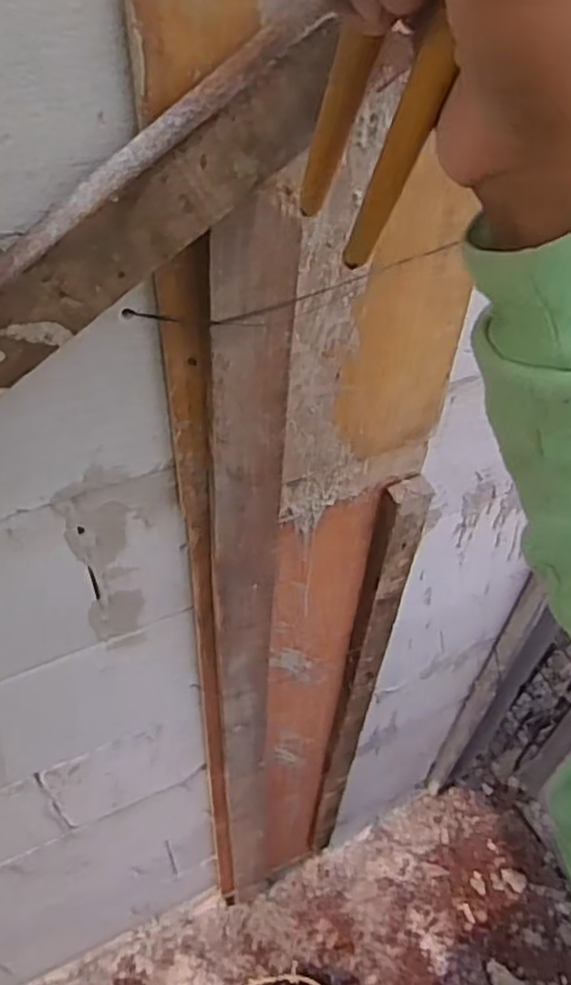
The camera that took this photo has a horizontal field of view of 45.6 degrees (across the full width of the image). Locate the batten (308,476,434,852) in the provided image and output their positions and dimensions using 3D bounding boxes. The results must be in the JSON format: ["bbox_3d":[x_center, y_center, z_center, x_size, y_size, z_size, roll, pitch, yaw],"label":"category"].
[{"bbox_3d":[0.094,0.336,0.994,0.048,0.980,0.029,-7,48,-10],"label":"batten"}]

